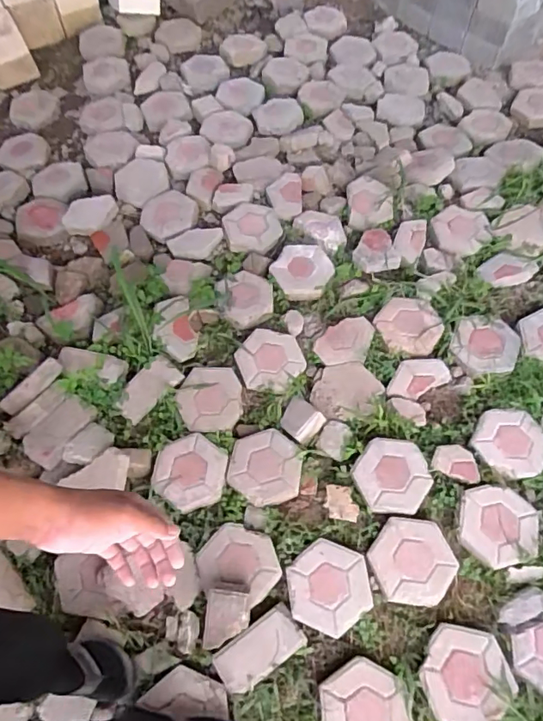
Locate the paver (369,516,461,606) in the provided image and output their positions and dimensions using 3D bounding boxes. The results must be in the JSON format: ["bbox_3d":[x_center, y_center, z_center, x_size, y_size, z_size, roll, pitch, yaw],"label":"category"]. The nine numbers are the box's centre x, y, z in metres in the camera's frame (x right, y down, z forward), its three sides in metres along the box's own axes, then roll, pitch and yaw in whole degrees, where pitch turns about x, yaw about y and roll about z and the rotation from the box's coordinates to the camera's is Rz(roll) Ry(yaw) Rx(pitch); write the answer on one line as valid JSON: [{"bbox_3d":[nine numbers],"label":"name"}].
[{"bbox_3d":[0.354,0.501,1.258,0.195,0.033,0.215,35,65,20],"label":"paver"}]

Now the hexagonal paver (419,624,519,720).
[{"bbox_3d":[0.442,0.717,1.131,0.180,0.047,0.201,28,63,17],"label":"hexagonal paver"}]

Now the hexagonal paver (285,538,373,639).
[{"bbox_3d":[0.140,0.556,1.241,0.194,0.042,0.207,-7,59,-3],"label":"hexagonal paver"}]

